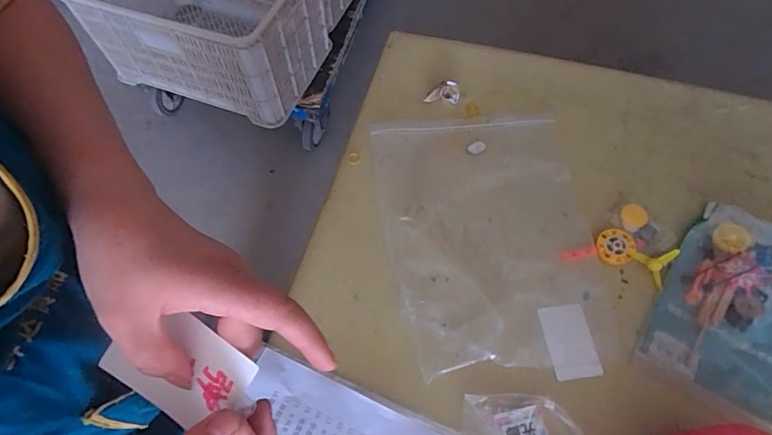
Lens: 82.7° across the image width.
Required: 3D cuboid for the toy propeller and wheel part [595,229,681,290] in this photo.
[{"bbox_3d":[0.335,0.047,0.583,0.096,0.035,0.051,38,69,18],"label":"toy propeller and wheel part"}]

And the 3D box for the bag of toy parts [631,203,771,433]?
[{"bbox_3d":[0.453,0.107,0.573,0.165,0.021,0.279,28,67,14],"label":"bag of toy parts"}]

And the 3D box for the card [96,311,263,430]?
[{"bbox_3d":[-0.128,0.091,0.269,0.085,0.004,0.060,33,95,8],"label":"card"}]

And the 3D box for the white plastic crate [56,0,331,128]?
[{"bbox_3d":[-0.562,-0.617,1.344,0.672,0.312,0.446,17,64,9],"label":"white plastic crate"}]

